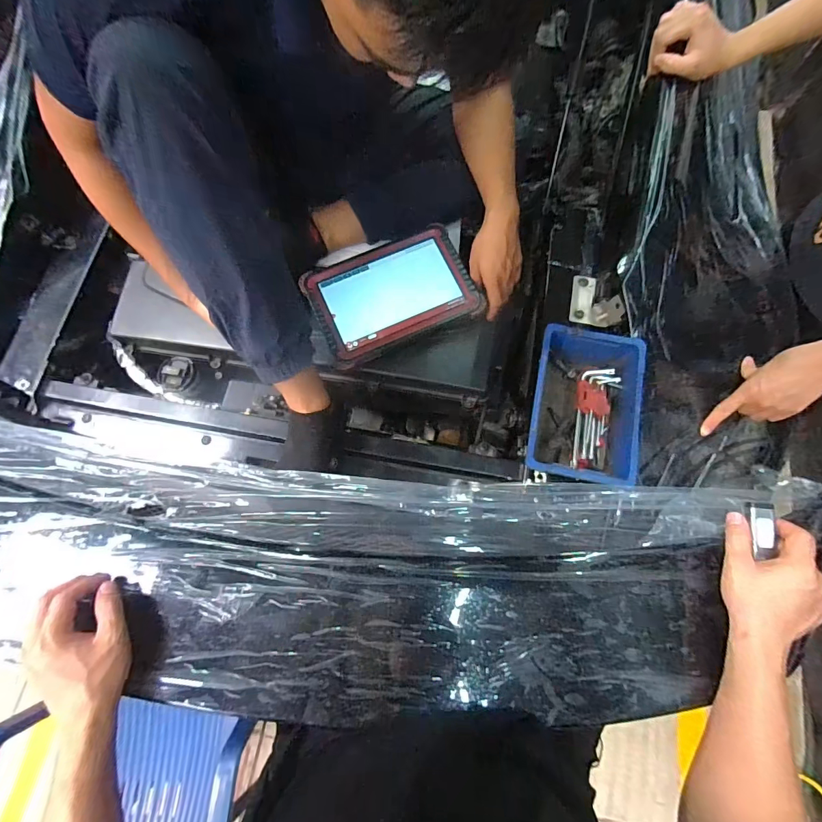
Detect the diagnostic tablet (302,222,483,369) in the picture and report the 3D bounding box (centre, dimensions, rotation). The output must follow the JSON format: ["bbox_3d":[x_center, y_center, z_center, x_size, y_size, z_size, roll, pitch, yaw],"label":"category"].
[{"bbox_3d":[-0.035,-0.201,0.699,0.266,0.038,0.185,-24,75,-5],"label":"diagnostic tablet"}]

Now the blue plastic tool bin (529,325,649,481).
[{"bbox_3d":[0.272,-0.005,0.652,0.159,0.076,0.235,12,75,5],"label":"blue plastic tool bin"}]

